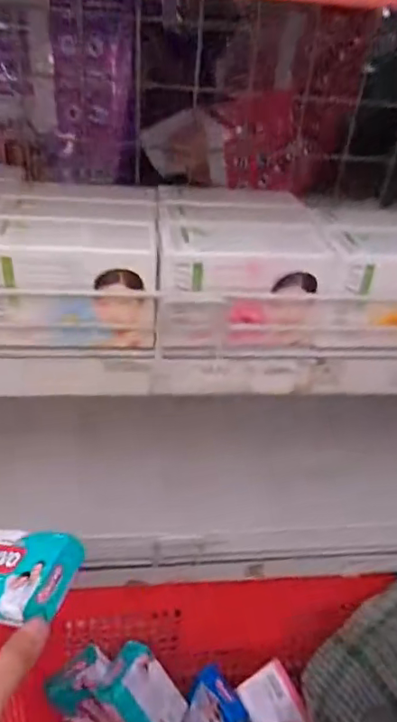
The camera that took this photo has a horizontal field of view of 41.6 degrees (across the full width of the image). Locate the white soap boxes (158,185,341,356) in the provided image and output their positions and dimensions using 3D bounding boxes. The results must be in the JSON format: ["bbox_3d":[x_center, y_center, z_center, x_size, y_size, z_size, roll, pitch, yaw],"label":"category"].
[{"bbox_3d":[0.022,-0.058,0.323,0.095,0.064,0.106,0,36,-8],"label":"white soap boxes"}]

